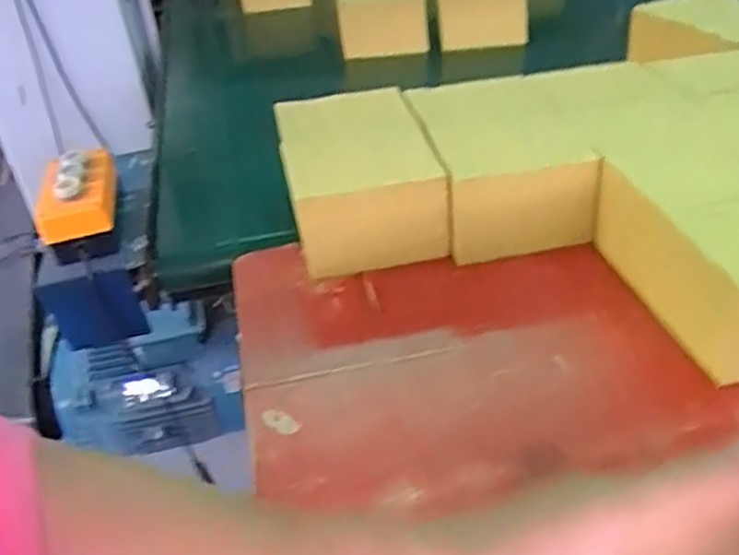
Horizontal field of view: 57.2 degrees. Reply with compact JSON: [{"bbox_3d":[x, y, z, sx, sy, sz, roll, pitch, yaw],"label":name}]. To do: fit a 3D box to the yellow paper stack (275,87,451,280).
[{"bbox_3d":[-0.011,-0.109,0.803,0.167,0.108,0.226,-10,37,-8],"label":"yellow paper stack"}]

